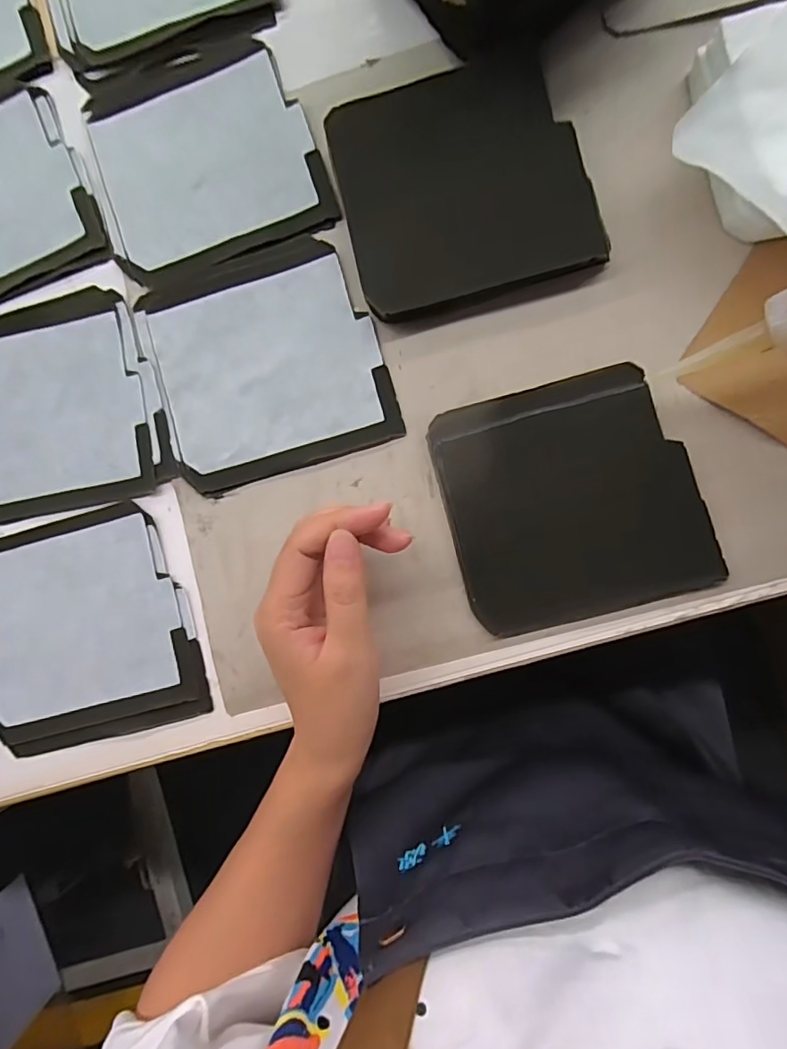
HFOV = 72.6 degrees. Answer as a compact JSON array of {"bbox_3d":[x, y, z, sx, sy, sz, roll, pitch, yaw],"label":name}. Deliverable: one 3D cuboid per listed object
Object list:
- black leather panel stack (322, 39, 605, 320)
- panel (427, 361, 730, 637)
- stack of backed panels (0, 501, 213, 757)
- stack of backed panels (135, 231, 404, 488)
[{"bbox_3d":[0.039,-0.199,0.314,0.136,0.017,0.131,-14,86,5],"label":"black leather panel stack"},{"bbox_3d":[0.099,-0.015,0.306,0.134,0.005,0.132,-16,86,7],"label":"panel"},{"bbox_3d":[-0.194,0.065,0.335,0.138,0.007,0.136,-16,86,5],"label":"stack of backed panels"},{"bbox_3d":[-0.079,-0.100,0.330,0.137,0.007,0.134,-17,86,5],"label":"stack of backed panels"}]

